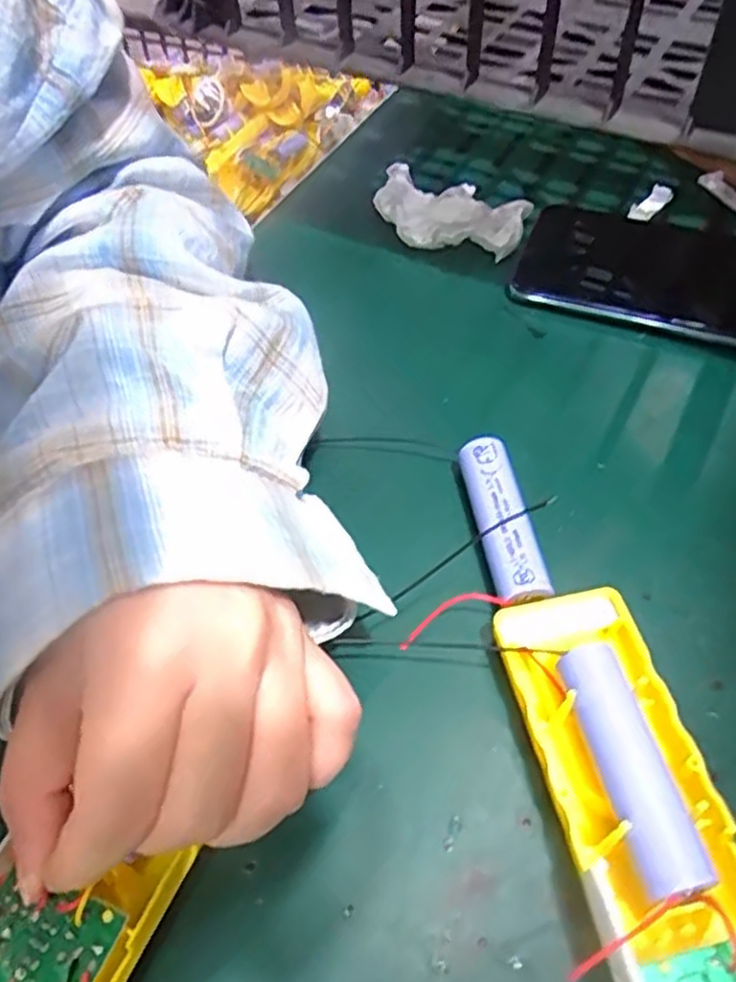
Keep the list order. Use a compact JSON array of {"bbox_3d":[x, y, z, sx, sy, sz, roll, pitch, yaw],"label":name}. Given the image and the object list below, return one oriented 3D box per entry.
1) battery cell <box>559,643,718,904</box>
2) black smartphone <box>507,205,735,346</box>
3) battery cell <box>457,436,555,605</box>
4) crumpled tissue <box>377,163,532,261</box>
[{"bbox_3d":[0.071,0.075,0.201,0.018,0.018,0.065,-11,50,-6],"label":"battery cell"},{"bbox_3d":[0.155,-0.098,0.343,0.164,0.010,0.081,16,57,12],"label":"black smartphone"},{"bbox_3d":[0.047,0.011,0.264,0.018,0.020,0.065,-9,55,-5],"label":"battery cell"},{"bbox_3d":[0.038,-0.138,0.365,0.077,0.027,0.047,18,57,13],"label":"crumpled tissue"}]

